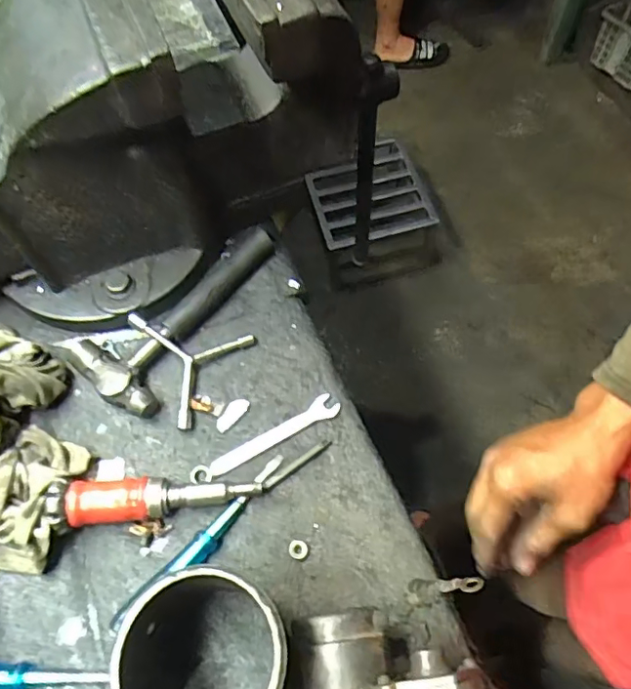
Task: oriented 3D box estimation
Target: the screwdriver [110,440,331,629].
[{"bbox_3d":[-0.080,0.157,0.485,0.231,0.024,0.027,-42,69,-18],"label":"screwdriver"}]

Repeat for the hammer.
[{"bbox_3d":[-0.145,-0.043,0.582,0.102,0.034,0.240,30,67,16],"label":"hammer"}]

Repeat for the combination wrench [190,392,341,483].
[{"bbox_3d":[-0.047,0.093,0.529,0.153,0.006,0.025,-29,65,-13],"label":"combination wrench"}]

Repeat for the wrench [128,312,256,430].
[{"bbox_3d":[-0.131,0.030,0.544,0.125,0.017,0.105,10,67,-11],"label":"wrench"}]

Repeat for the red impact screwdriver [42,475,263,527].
[{"bbox_3d":[-0.143,0.134,0.489,0.178,0.043,0.040,-7,62,-2],"label":"red impact screwdriver"}]

